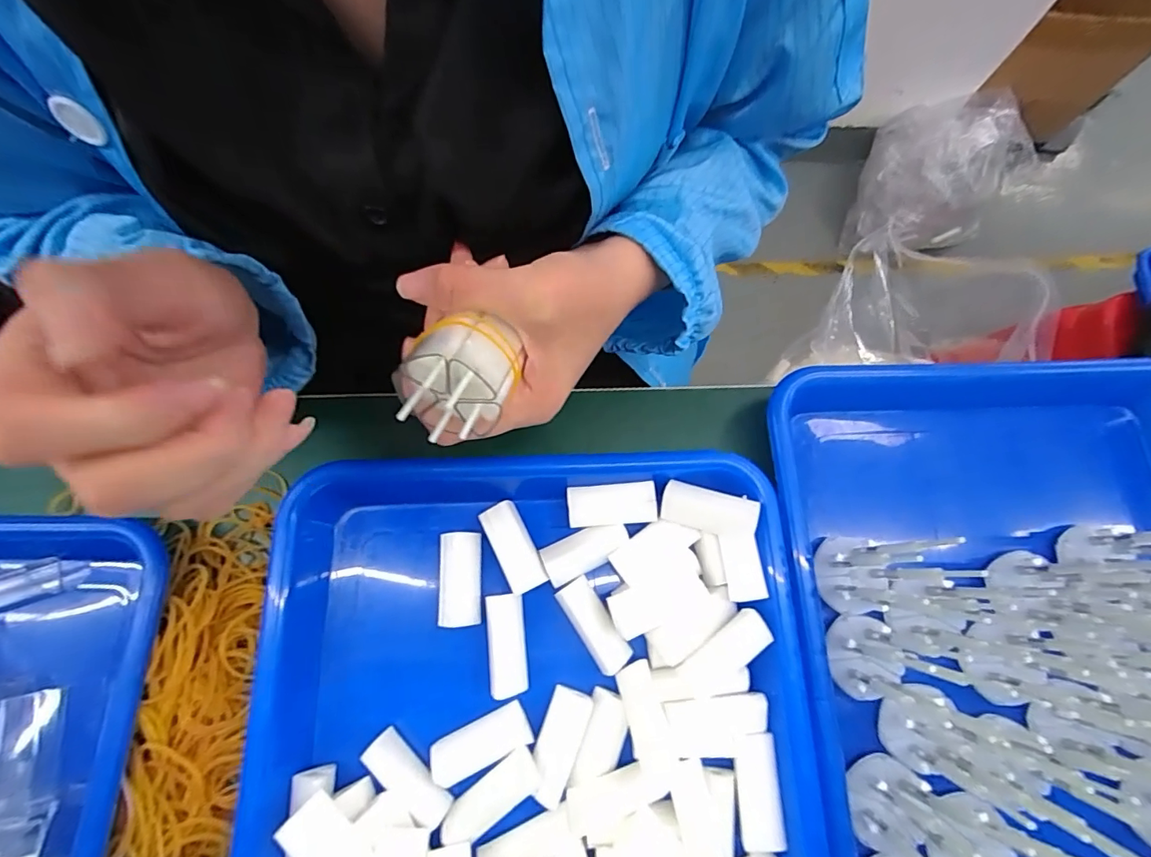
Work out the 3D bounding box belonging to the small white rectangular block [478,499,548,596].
[{"bbox_3d":[-0.032,0.061,0.252,0.020,0.011,0.045,-26,77,-8],"label":"small white rectangular block"}]

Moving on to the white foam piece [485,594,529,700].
[{"bbox_3d":[-0.034,0.105,0.238,0.018,0.011,0.045,-6,75,-3],"label":"white foam piece"}]

